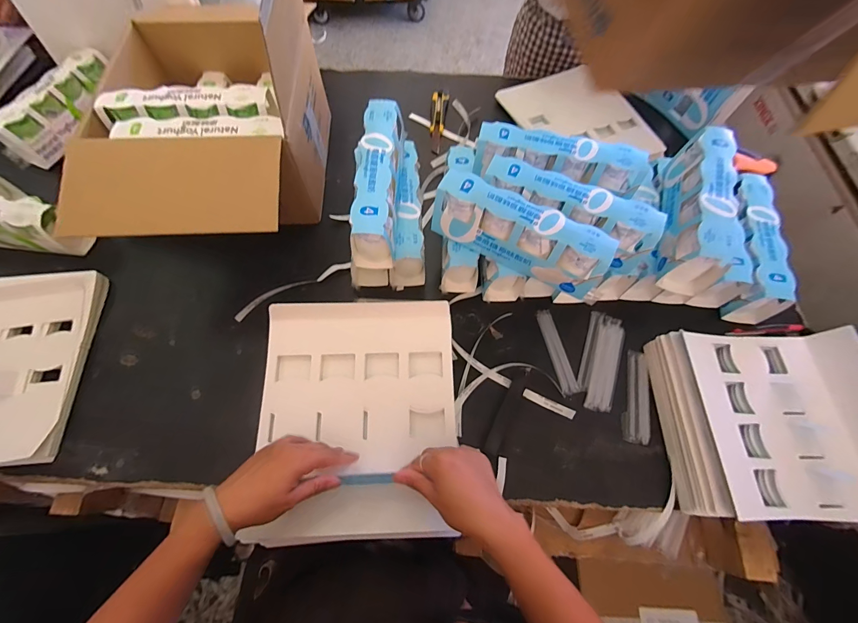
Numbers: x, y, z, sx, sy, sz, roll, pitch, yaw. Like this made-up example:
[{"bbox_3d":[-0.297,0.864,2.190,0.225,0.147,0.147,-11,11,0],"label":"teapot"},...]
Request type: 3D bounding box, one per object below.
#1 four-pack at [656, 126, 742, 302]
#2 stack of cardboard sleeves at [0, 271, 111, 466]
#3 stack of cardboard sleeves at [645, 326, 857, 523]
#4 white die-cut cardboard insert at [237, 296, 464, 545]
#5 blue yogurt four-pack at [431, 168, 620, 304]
[{"bbox_3d":[0.432,-0.168,0.584,0.066,0.103,0.266,15,67,4],"label":"four-pack"},{"bbox_3d":[-0.723,0.089,0.595,0.282,0.042,0.332,-6,67,-5],"label":"stack of cardboard sleeves"},{"bbox_3d":[0.530,0.168,0.563,0.293,0.107,0.273,2,66,-1],"label":"stack of cardboard sleeves"},{"bbox_3d":[-0.096,0.143,0.505,0.265,0.035,0.313,-1,69,-3],"label":"white die-cut cardboard insert"},{"bbox_3d":[0.140,-0.121,0.565,0.277,0.091,0.075,27,68,10],"label":"blue yogurt four-pack"}]

